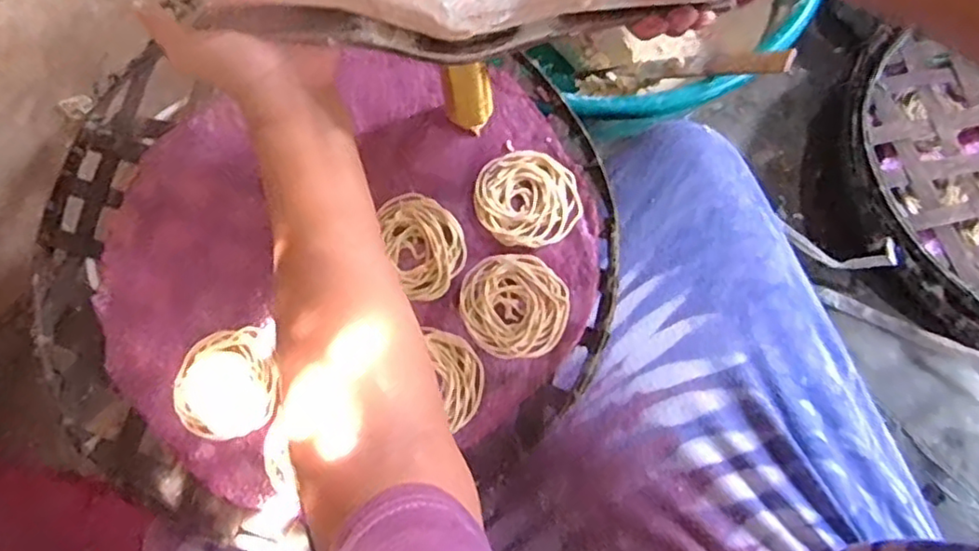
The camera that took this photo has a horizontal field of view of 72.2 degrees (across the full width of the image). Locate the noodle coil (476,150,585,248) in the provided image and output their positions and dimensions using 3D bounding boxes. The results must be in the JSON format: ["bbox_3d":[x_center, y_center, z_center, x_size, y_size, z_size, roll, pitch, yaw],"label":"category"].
[{"bbox_3d":[0.027,-0.055,0.477,0.074,0.006,0.067,30,77,9],"label":"noodle coil"}]

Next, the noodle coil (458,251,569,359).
[{"bbox_3d":[0.017,0.019,0.462,0.074,0.005,0.069,0,74,1],"label":"noodle coil"}]

